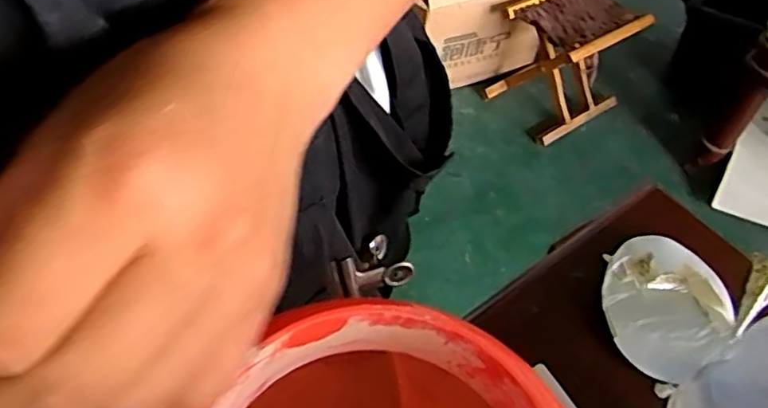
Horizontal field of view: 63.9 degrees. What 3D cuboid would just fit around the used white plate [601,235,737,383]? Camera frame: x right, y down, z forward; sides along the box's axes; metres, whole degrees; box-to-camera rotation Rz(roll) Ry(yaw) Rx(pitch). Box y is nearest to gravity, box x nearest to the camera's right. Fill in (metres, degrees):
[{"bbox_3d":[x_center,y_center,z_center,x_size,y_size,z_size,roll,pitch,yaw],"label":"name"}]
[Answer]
[{"bbox_3d":[0.245,0.084,0.536,0.119,0.029,0.116,3,52,-4],"label":"used white plate"}]

